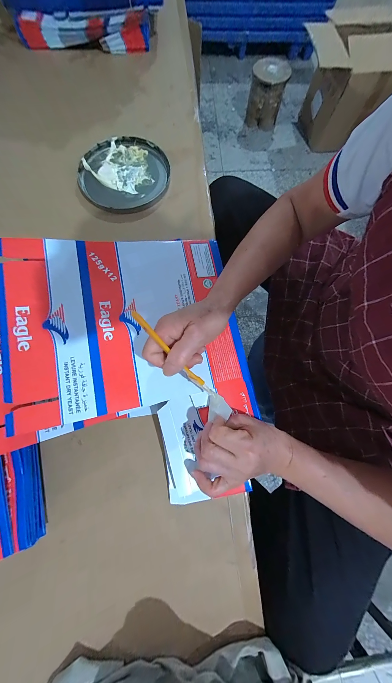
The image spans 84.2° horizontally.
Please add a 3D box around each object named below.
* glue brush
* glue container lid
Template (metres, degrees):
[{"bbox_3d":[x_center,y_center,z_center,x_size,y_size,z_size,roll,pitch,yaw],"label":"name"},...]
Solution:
[{"bbox_3d":[-0.020,0.019,0.235,0.008,0.009,0.135,-46,118,-12],"label":"glue brush"},{"bbox_3d":[-0.136,-0.316,0.413,0.167,0.019,0.163,0,75,-2],"label":"glue container lid"}]

